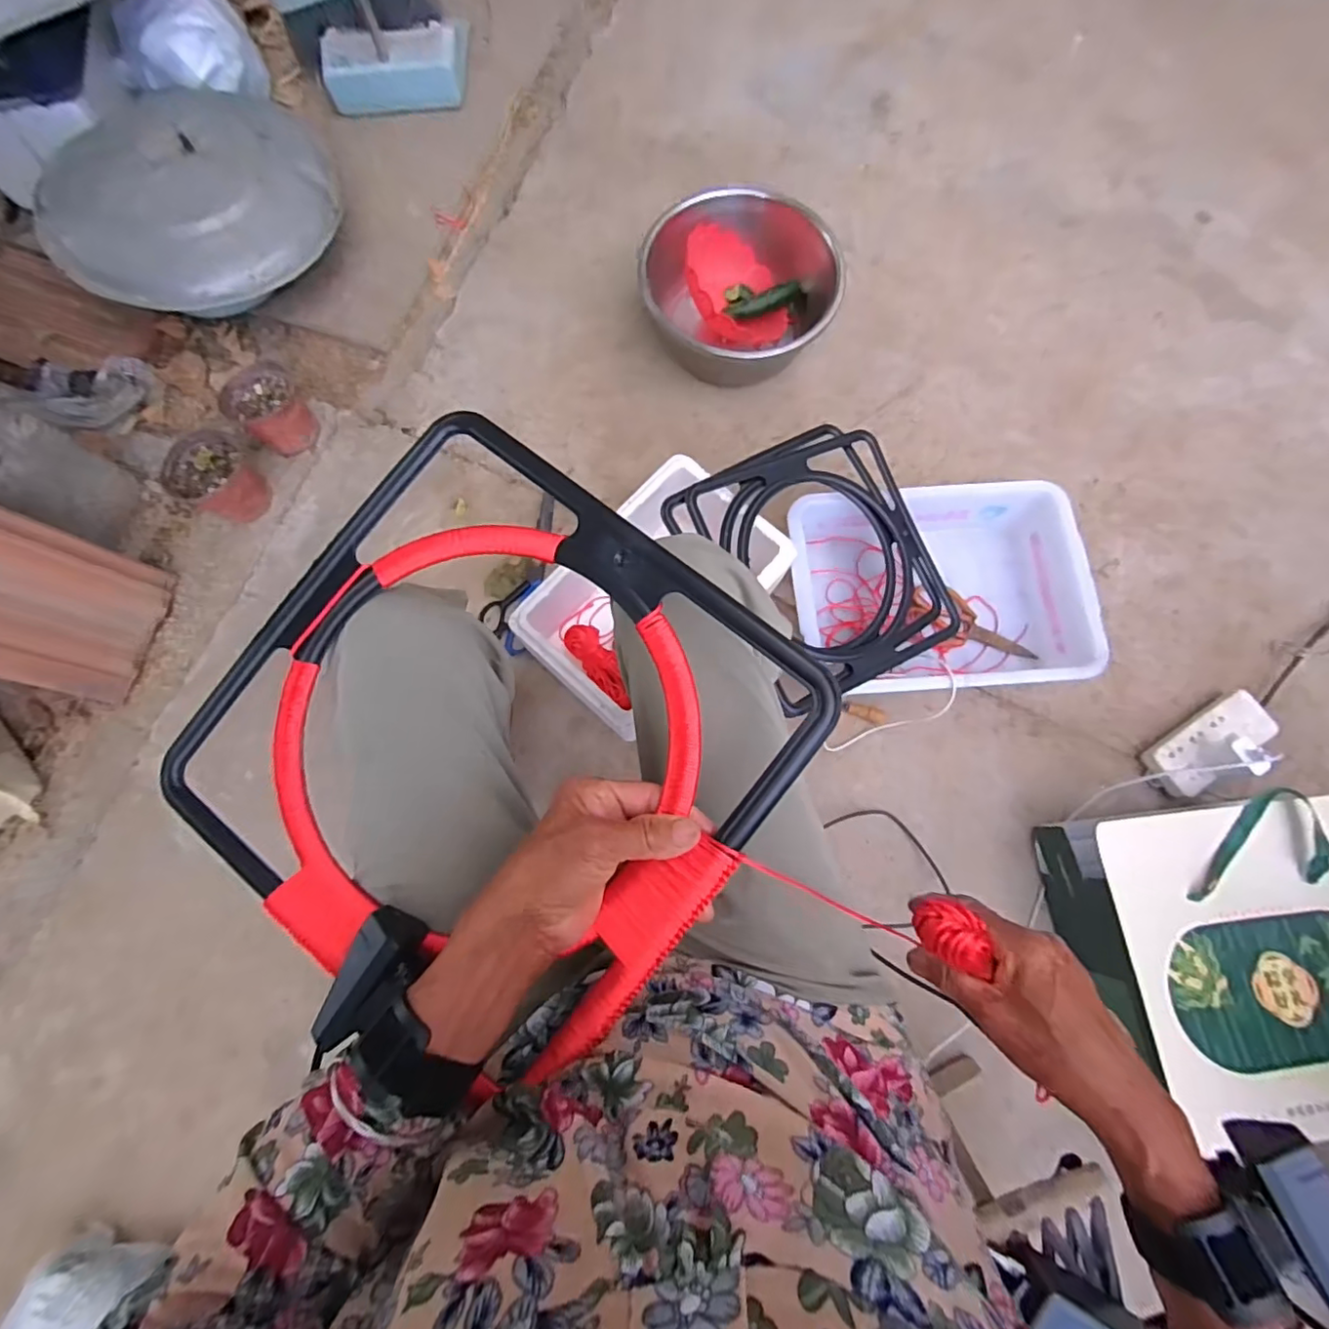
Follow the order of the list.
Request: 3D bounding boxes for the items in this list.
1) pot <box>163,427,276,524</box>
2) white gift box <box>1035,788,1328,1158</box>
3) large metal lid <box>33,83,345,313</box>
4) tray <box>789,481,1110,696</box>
[{"bbox_3d":[-0.691,-0.291,0.919,0.107,0.103,0.110,0,78,-2],"label":"pot"},{"bbox_3d":[0.713,0.351,0.721,0.364,0.108,0.349,-8,79,-4],"label":"white gift box"},{"bbox_3d":[-0.798,-0.770,0.939,0.462,0.102,0.424,0,78,-2],"label":"large metal lid"},{"bbox_3d":[0.397,-0.117,0.870,0.424,0.114,0.318,-1,79,-3],"label":"tray"}]

